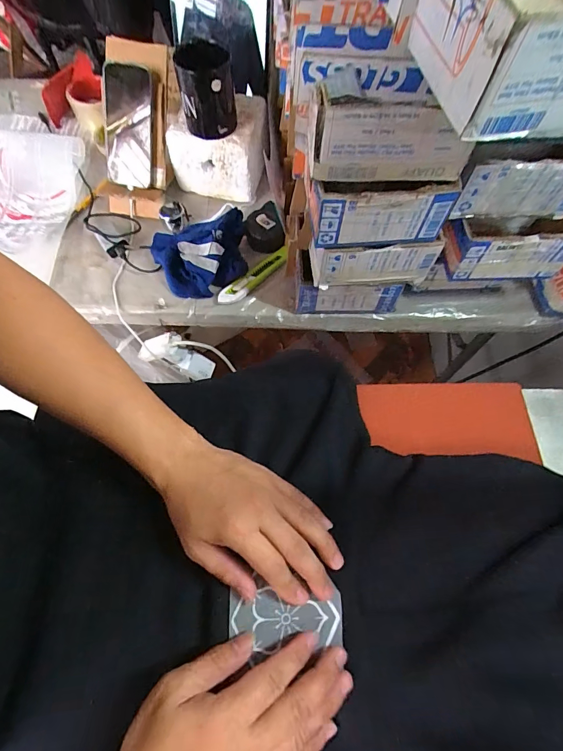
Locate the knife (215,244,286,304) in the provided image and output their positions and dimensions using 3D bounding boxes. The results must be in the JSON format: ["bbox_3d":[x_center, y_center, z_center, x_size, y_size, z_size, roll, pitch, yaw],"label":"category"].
[{"bbox_3d":[-0.042,-0.164,0.614,0.030,0.014,0.152,39,71,15],"label":"knife"}]

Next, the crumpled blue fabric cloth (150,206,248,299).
[{"bbox_3d":[-0.130,-0.198,0.606,0.154,0.054,0.142,-11,67,-7],"label":"crumpled blue fabric cloth"}]

